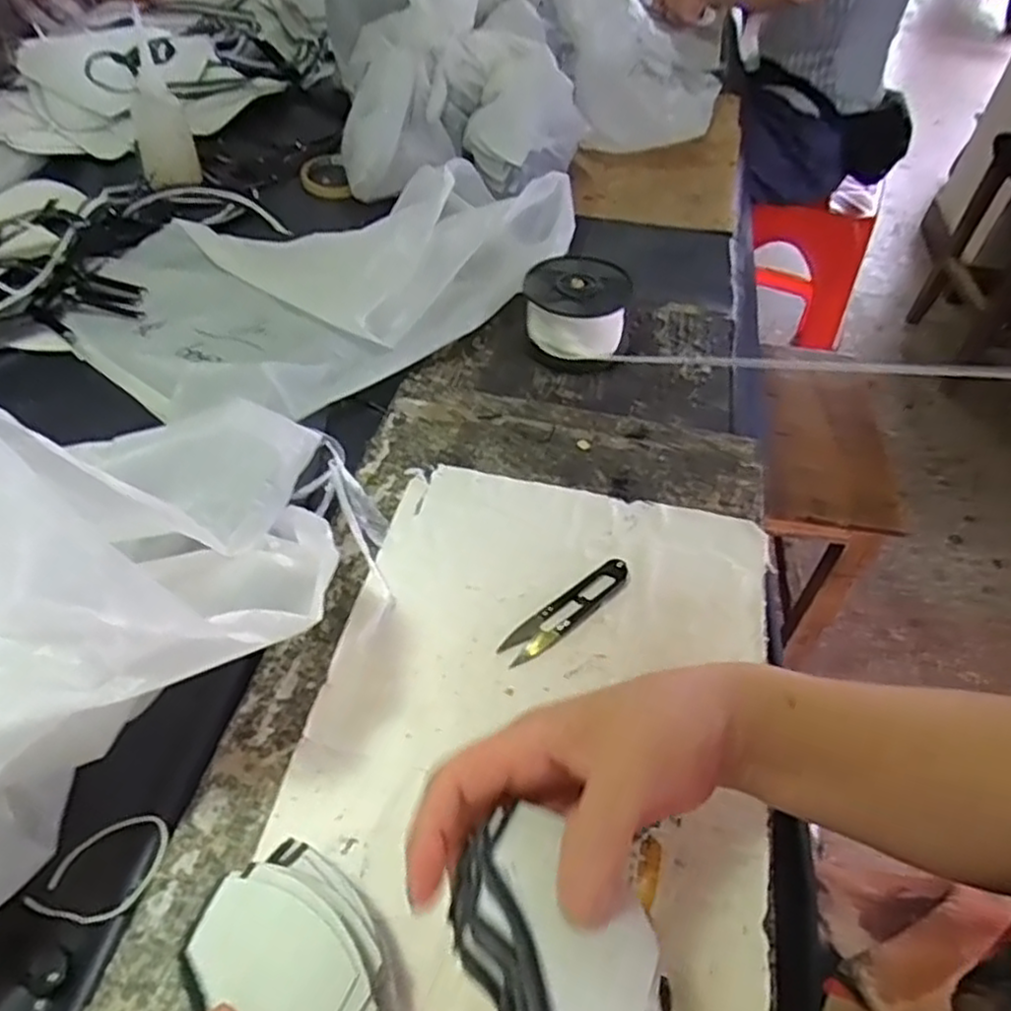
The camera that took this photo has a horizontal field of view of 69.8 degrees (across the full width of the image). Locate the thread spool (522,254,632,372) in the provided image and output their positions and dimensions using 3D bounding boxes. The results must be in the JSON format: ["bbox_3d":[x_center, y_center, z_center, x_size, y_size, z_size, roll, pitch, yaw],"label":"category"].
[{"bbox_3d":[0.062,-0.173,0.646,0.089,0.056,0.094,1,49,-1],"label":"thread spool"}]

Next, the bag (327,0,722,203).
[{"bbox_3d":[0.042,-0.586,0.912,0.512,0.235,0.355,-6,50,-9],"label":"bag"}]

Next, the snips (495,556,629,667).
[{"bbox_3d":[0.040,0.066,0.462,0.104,0.007,0.023,-34,58,-27],"label":"snips"}]

